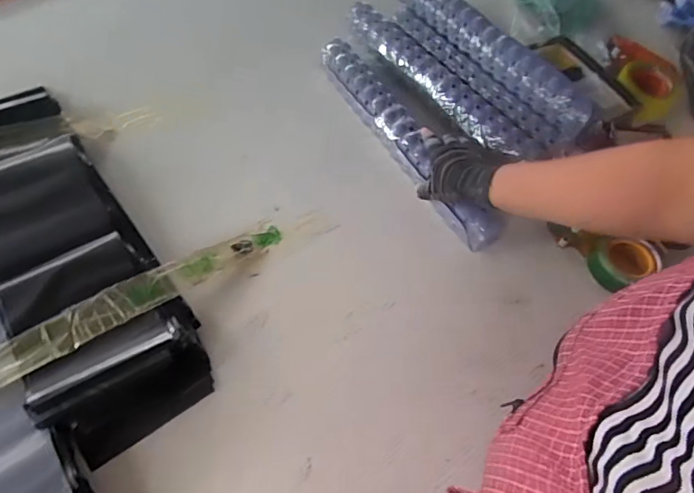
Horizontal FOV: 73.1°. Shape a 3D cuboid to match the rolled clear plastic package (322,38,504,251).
[{"bbox_3d":[0.087,-0.184,0.754,0.061,0.054,0.457,-24,65,-18],"label":"rolled clear plastic package"}]

